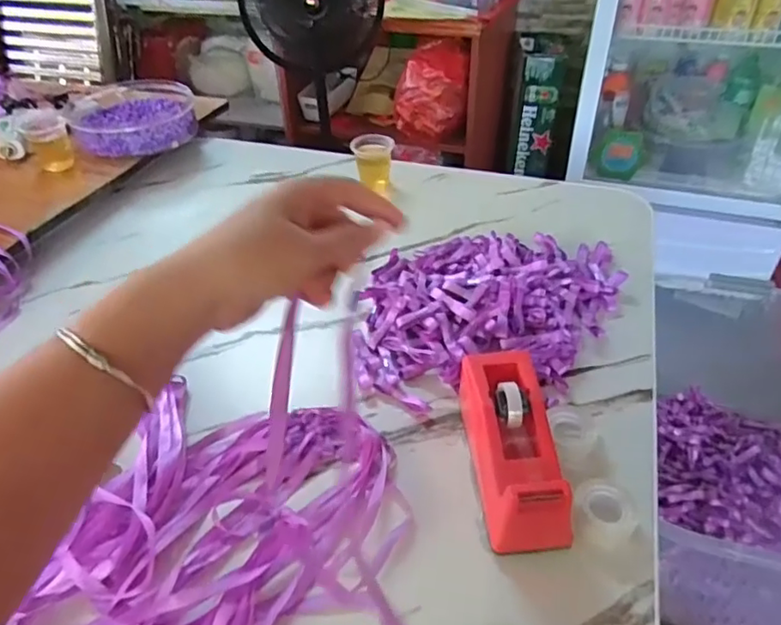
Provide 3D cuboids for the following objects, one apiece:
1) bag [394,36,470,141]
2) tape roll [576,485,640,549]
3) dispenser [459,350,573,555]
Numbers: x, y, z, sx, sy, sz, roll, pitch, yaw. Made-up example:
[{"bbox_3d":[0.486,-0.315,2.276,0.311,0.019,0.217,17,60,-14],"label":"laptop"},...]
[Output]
[{"bbox_3d":[0.113,-0.644,1.614,0.193,0.232,0.147,-1,39,1],"label":"bag"},{"bbox_3d":[0.164,0.153,0.427,0.042,0.020,0.041,0,42,0],"label":"tape roll"},{"bbox_3d":[0.094,0.106,0.448,0.063,0.072,0.155,-4,40,-3],"label":"dispenser"}]

